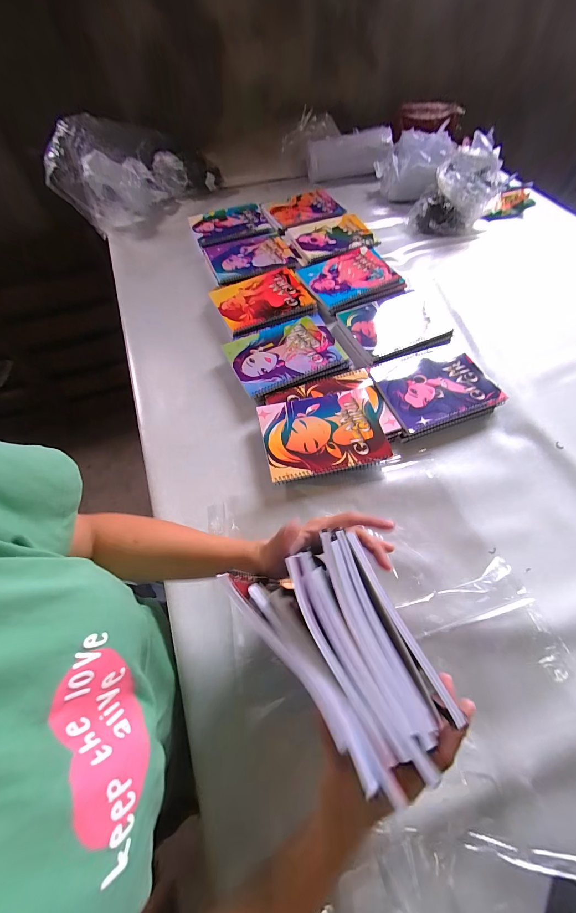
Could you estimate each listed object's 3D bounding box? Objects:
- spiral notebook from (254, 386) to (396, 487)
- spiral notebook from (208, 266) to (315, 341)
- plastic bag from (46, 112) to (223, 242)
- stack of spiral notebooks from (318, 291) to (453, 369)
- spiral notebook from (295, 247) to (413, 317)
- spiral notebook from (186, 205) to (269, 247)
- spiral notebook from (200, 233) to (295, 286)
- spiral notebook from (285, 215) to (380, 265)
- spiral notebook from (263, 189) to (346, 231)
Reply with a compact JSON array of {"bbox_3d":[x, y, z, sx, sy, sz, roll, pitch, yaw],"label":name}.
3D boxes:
[{"bbox_3d":[0.061,-0.043,0.530,0.203,0.009,0.145,-11,60,-5],"label":"spiral notebook"},{"bbox_3d":[-0.052,-0.340,0.695,0.198,0.019,0.157,-22,62,-11],"label":"spiral notebook"},{"bbox_3d":[-0.418,-0.734,0.853,0.161,0.222,0.436,36,54,20],"label":"plastic bag"},{"bbox_3d":[0.210,-0.279,0.669,0.214,0.023,0.189,-16,61,-8],"label":"stack of spiral notebooks"},{"bbox_3d":[0.151,-0.412,0.733,0.216,0.019,0.176,-20,62,-10],"label":"spiral notebook"},{"bbox_3d":[-0.159,-0.626,0.845,0.197,0.018,0.171,-13,61,-5],"label":"spiral notebook"},{"bbox_3d":[-0.092,-0.492,0.774,0.206,0.009,0.164,-18,62,-8],"label":"spiral notebook"},{"bbox_3d":[0.121,-0.563,0.808,0.215,0.014,0.147,-21,62,-9],"label":"spiral notebook"},{"bbox_3d":[0.053,-0.693,0.881,0.214,0.015,0.172,-20,62,-9],"label":"spiral notebook"}]

